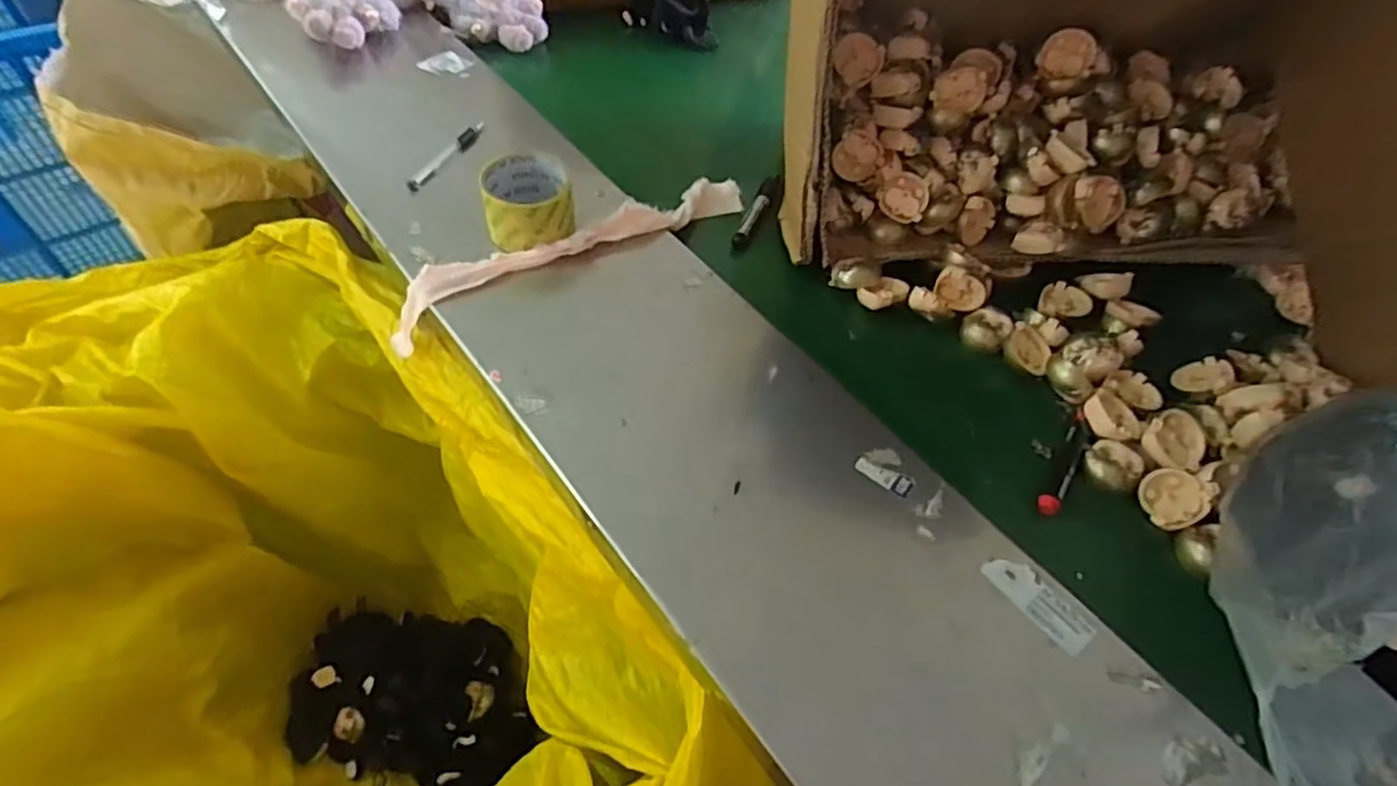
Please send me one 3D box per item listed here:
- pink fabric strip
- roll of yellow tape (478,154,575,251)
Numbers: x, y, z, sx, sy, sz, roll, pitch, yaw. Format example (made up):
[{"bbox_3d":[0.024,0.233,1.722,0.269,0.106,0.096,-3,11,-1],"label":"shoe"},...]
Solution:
[{"bbox_3d":[-0.117,-0.141,0.700,0.391,0.083,0.054,-26,59,-23],"label":"pink fabric strip"},{"bbox_3d":[-0.164,-0.184,0.667,0.081,0.053,0.085,3,52,-4],"label":"roll of yellow tape"}]

